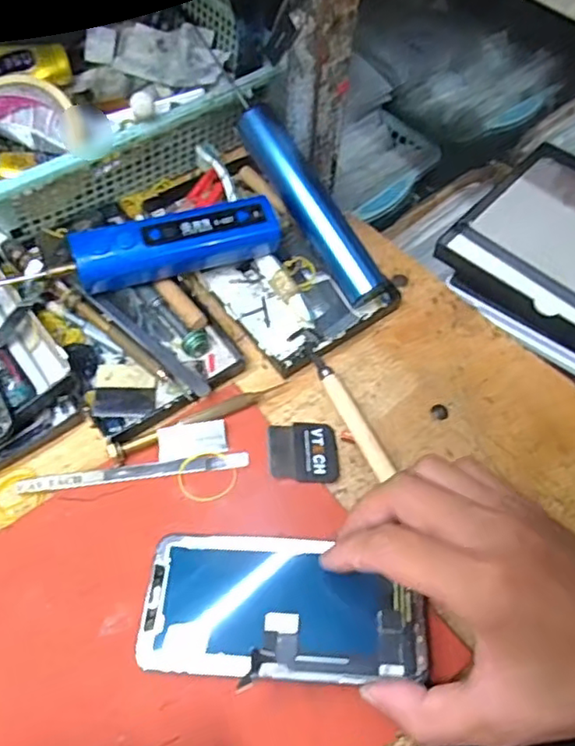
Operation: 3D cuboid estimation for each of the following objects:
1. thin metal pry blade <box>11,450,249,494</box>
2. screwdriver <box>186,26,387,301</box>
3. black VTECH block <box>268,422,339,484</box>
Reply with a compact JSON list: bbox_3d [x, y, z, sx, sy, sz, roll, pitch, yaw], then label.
[{"bbox_3d":[-0.087,0.056,0.347,0.129,0.004,0.009,-6,59,-6],"label":"thin metal pry blade"},{"bbox_3d":[0.005,-0.139,0.420,0.027,0.021,0.203,-30,84,-22],"label":"screwdriver"},{"bbox_3d":[0.010,0.046,0.358,0.040,0.004,0.038,-3,59,-5],"label":"black VTECH block"}]

